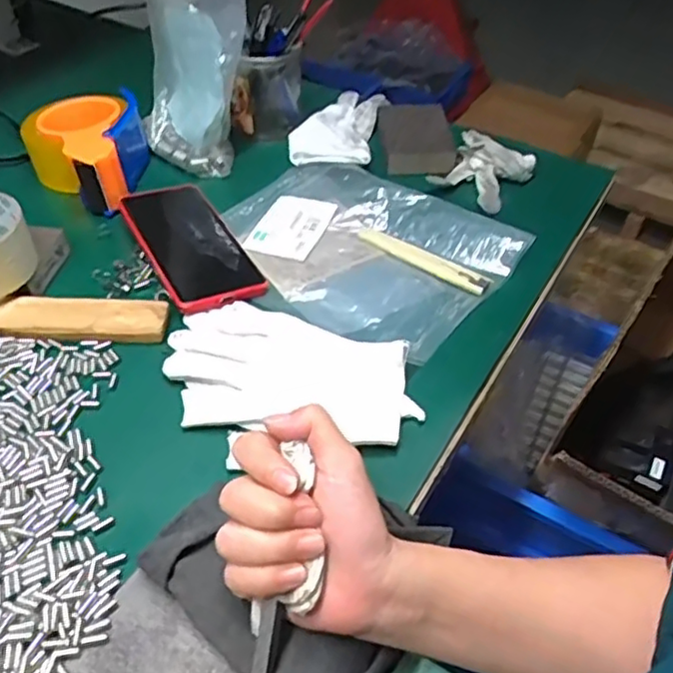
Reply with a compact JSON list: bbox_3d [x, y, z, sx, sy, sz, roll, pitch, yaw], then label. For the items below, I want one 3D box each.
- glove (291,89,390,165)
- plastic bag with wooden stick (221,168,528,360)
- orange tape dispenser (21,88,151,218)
[{"bbox_3d":[0.004,-0.210,0.660,0.078,0.034,0.132,12,46,7],"label":"glove"},{"bbox_3d":[0.020,-0.079,0.551,0.228,0.035,0.165,28,50,21],"label":"plastic bag with wooden stick"},{"bbox_3d":[-0.223,-0.164,0.591,0.103,0.063,0.117,-15,49,-19],"label":"orange tape dispenser"}]

